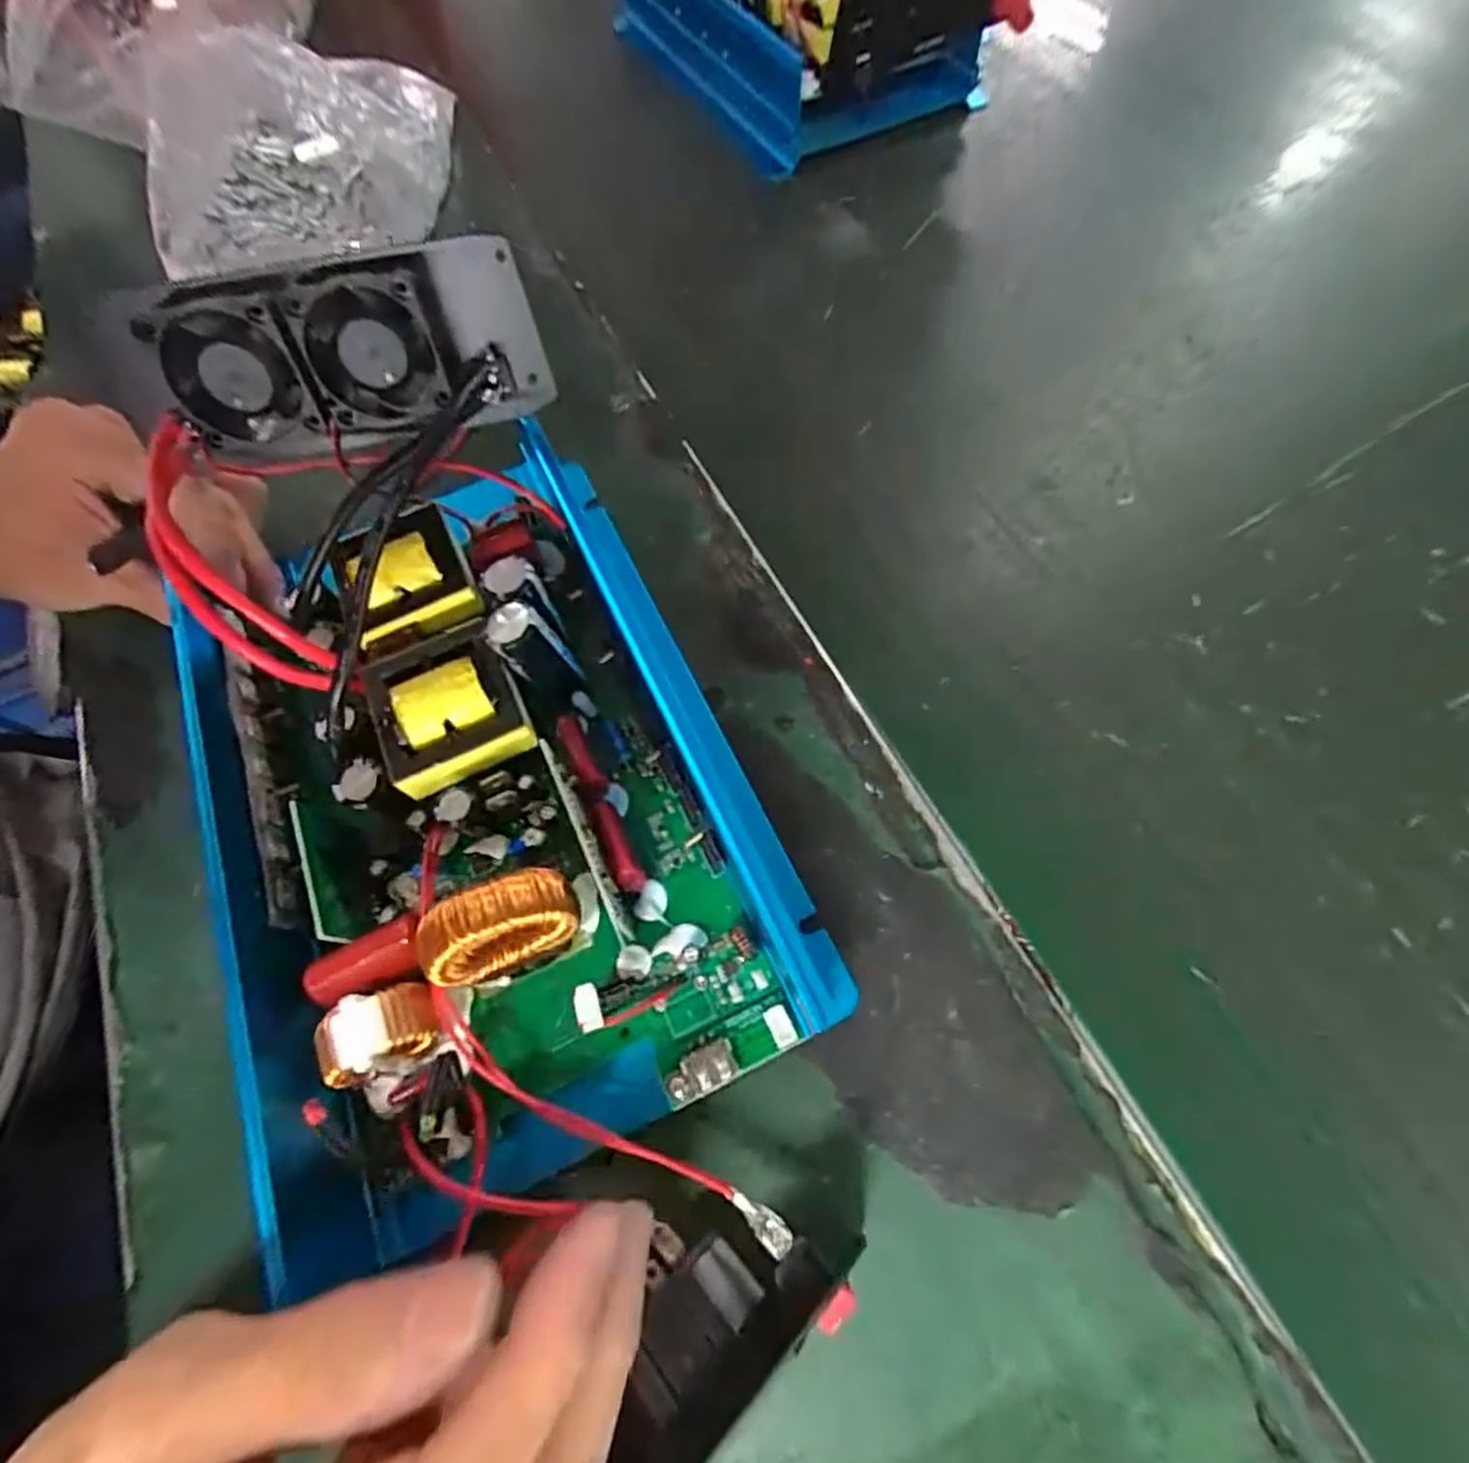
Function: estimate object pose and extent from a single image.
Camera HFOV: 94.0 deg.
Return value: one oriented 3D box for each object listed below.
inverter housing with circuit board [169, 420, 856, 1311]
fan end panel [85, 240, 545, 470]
[{"bbox_3d":[-0.086,0.017,0.225,0.160,0.059,0.229,-25,66,-8],"label":"inverter housing with circuit board"},{"bbox_3d":[-0.128,-0.118,0.225,0.125,0.058,0.031,-15,65,-11],"label":"fan end panel"}]

